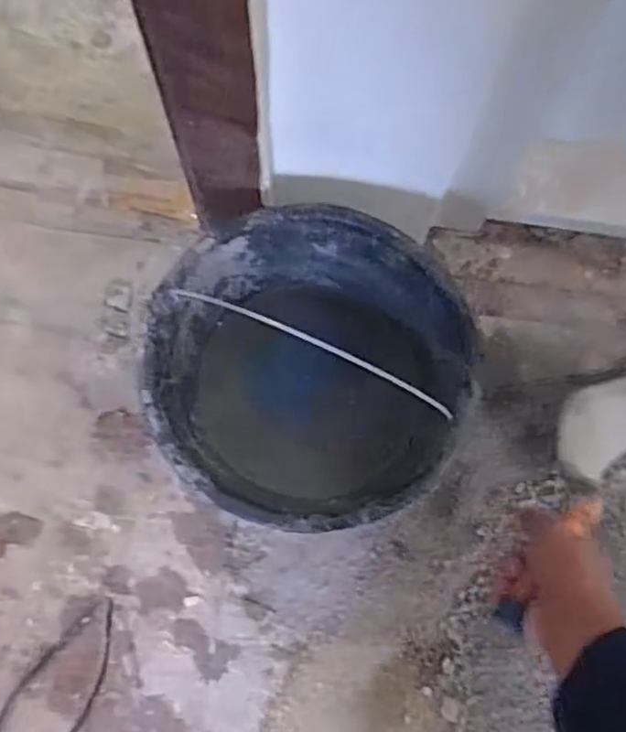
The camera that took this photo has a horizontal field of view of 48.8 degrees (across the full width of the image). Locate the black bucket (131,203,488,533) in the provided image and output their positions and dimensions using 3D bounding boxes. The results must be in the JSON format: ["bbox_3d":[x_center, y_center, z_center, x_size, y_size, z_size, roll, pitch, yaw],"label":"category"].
[{"bbox_3d":[-0.006,0.019,0.627,0.244,0.172,0.257,0,76,-1],"label":"black bucket"}]

